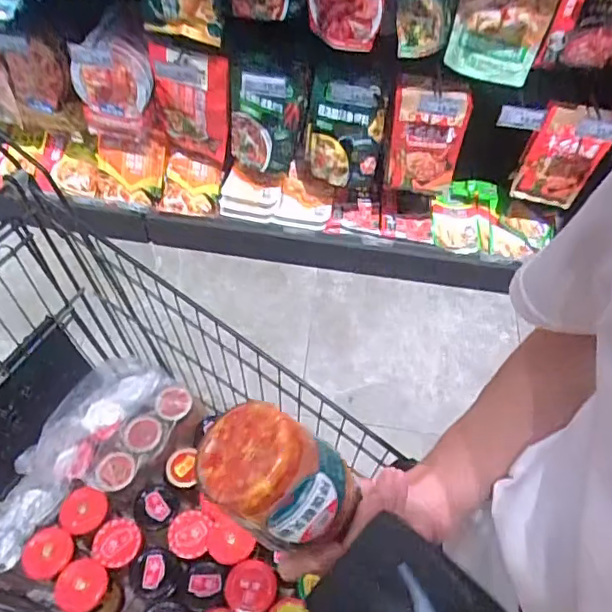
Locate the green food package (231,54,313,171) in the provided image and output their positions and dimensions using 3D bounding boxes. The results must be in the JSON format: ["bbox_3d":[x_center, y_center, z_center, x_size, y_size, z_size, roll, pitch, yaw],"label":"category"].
[{"bbox_3d":[-0.092,-0.441,1.337,0.181,0.327,0.081,3,55,-3],"label":"green food package"}]

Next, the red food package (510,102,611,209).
[{"bbox_3d":[0.595,-0.333,1.312,0.175,0.324,0.028,8,60,6],"label":"red food package"}]

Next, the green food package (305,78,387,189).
[{"bbox_3d":[0.096,-0.401,1.355,0.184,0.304,0.071,7,55,-1],"label":"green food package"}]

